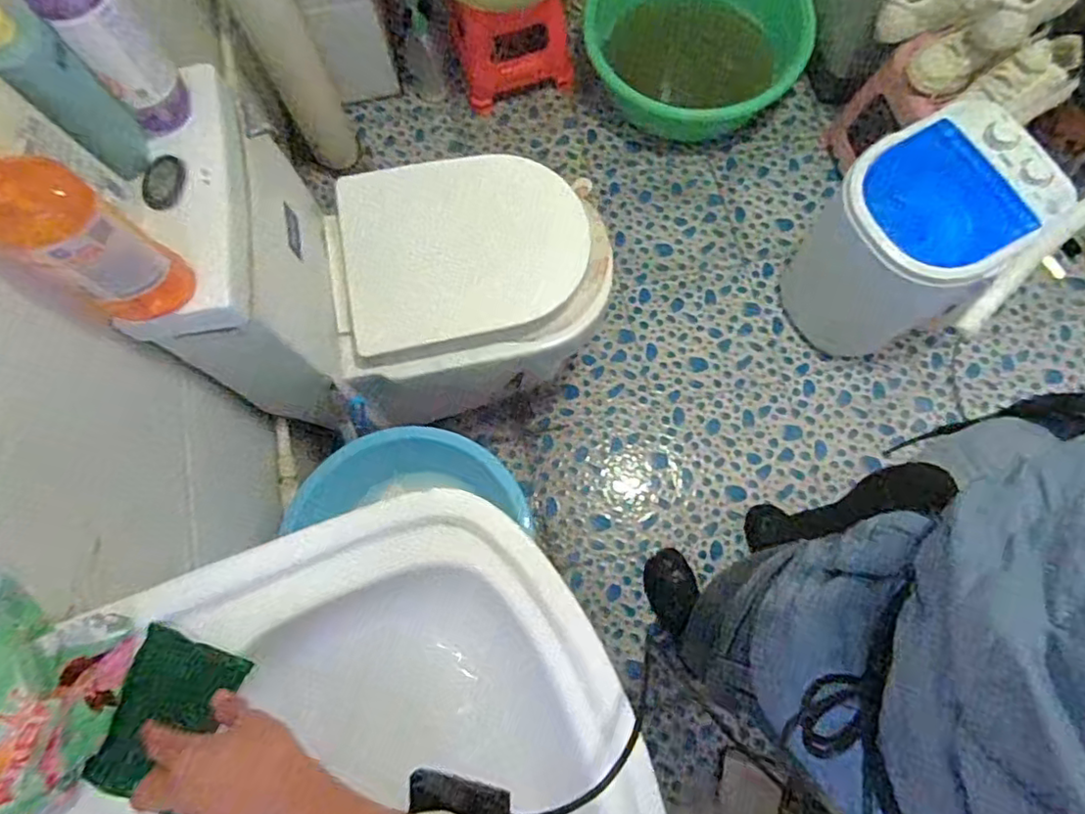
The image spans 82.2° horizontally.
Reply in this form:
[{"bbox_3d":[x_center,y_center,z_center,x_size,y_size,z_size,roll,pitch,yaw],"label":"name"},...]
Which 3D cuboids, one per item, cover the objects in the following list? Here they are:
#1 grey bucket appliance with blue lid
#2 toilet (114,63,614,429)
[{"bbox_3d":[0.716,-0.344,1.287,0.320,0.464,0.344,-28,76,-6],"label":"grey bucket appliance with blue lid"},{"bbox_3d":[-0.203,-0.217,1.090,0.635,0.723,0.360,-19,76,-4],"label":"toilet"}]

